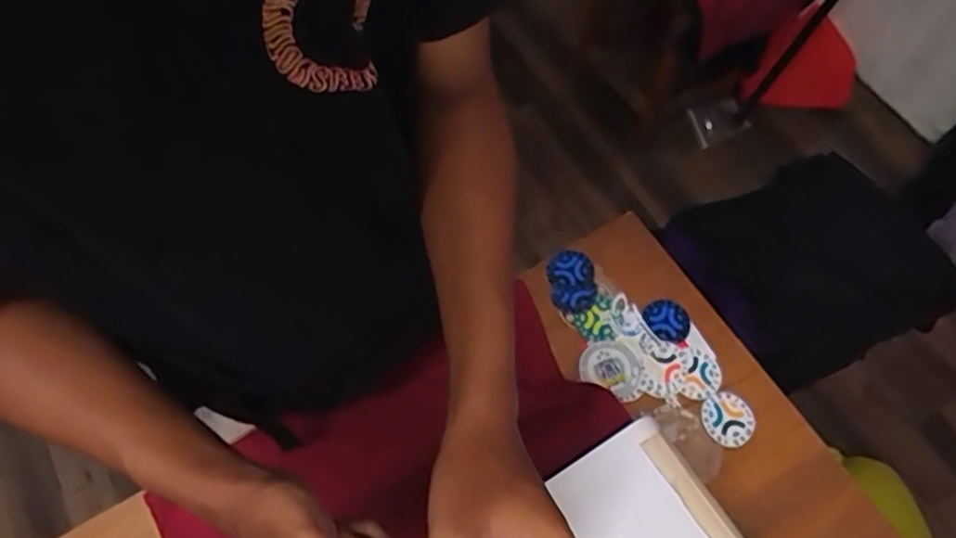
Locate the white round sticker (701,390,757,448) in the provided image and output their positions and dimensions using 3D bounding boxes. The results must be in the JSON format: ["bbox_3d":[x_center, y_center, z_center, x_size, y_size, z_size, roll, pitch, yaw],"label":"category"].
[{"bbox_3d":[0.279,0.167,0.718,0.052,0.007,0.061,-30,68,-6],"label":"white round sticker"}]

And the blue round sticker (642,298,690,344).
[{"bbox_3d":[0.225,0.061,0.763,0.050,0.004,0.056,-25,70,-13],"label":"blue round sticker"}]

